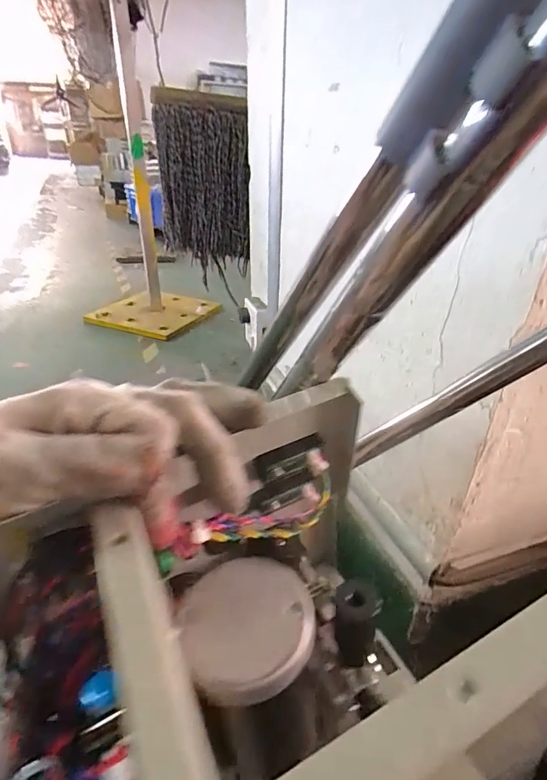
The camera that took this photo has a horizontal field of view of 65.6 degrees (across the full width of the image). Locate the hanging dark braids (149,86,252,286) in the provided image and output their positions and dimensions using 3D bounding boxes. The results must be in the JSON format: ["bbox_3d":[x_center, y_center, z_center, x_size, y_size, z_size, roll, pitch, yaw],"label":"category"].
[{"bbox_3d":[-0.142,-0.420,0.891,0.189,0.312,0.074,2,31,0],"label":"hanging dark braids"}]

